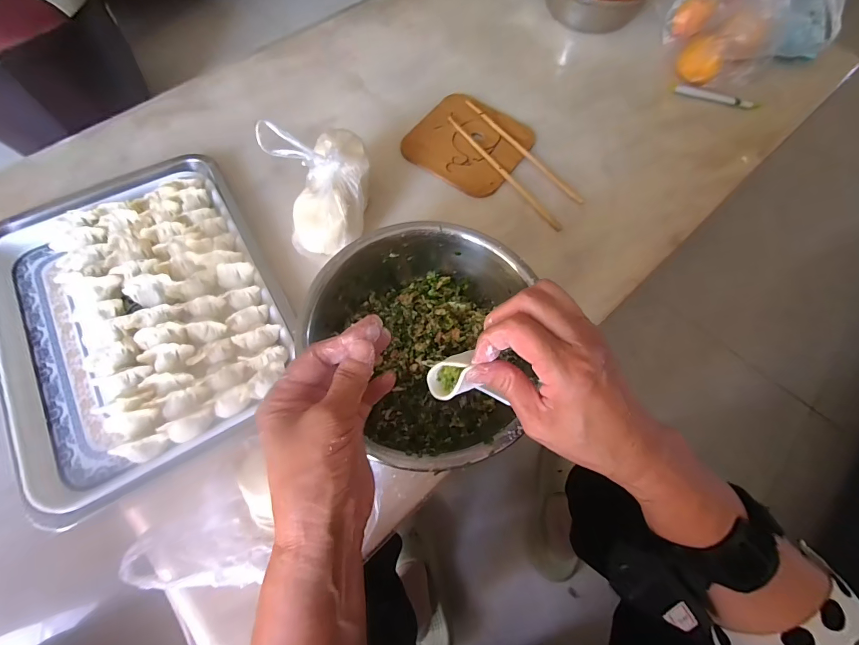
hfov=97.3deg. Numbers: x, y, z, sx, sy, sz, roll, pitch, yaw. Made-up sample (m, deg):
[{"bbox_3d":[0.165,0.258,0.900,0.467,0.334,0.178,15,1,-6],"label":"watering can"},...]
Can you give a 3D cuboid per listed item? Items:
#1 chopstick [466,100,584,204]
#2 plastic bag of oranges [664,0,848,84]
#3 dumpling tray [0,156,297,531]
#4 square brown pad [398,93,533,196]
[{"bbox_3d":[0.138,-0.253,0.553,0.012,0.015,0.232,-38,74,-17],"label":"chopstick"},{"bbox_3d":[0.520,-0.505,0.579,0.226,0.168,0.218,41,71,13],"label":"plastic bag of oranges"},{"bbox_3d":[-0.326,-0.017,0.423,0.278,0.035,0.356,-29,71,-14],"label":"dumpling tray"},{"bbox_3d":[0.057,-0.267,0.555,0.158,0.014,0.143,33,70,11],"label":"square brown pad"}]

